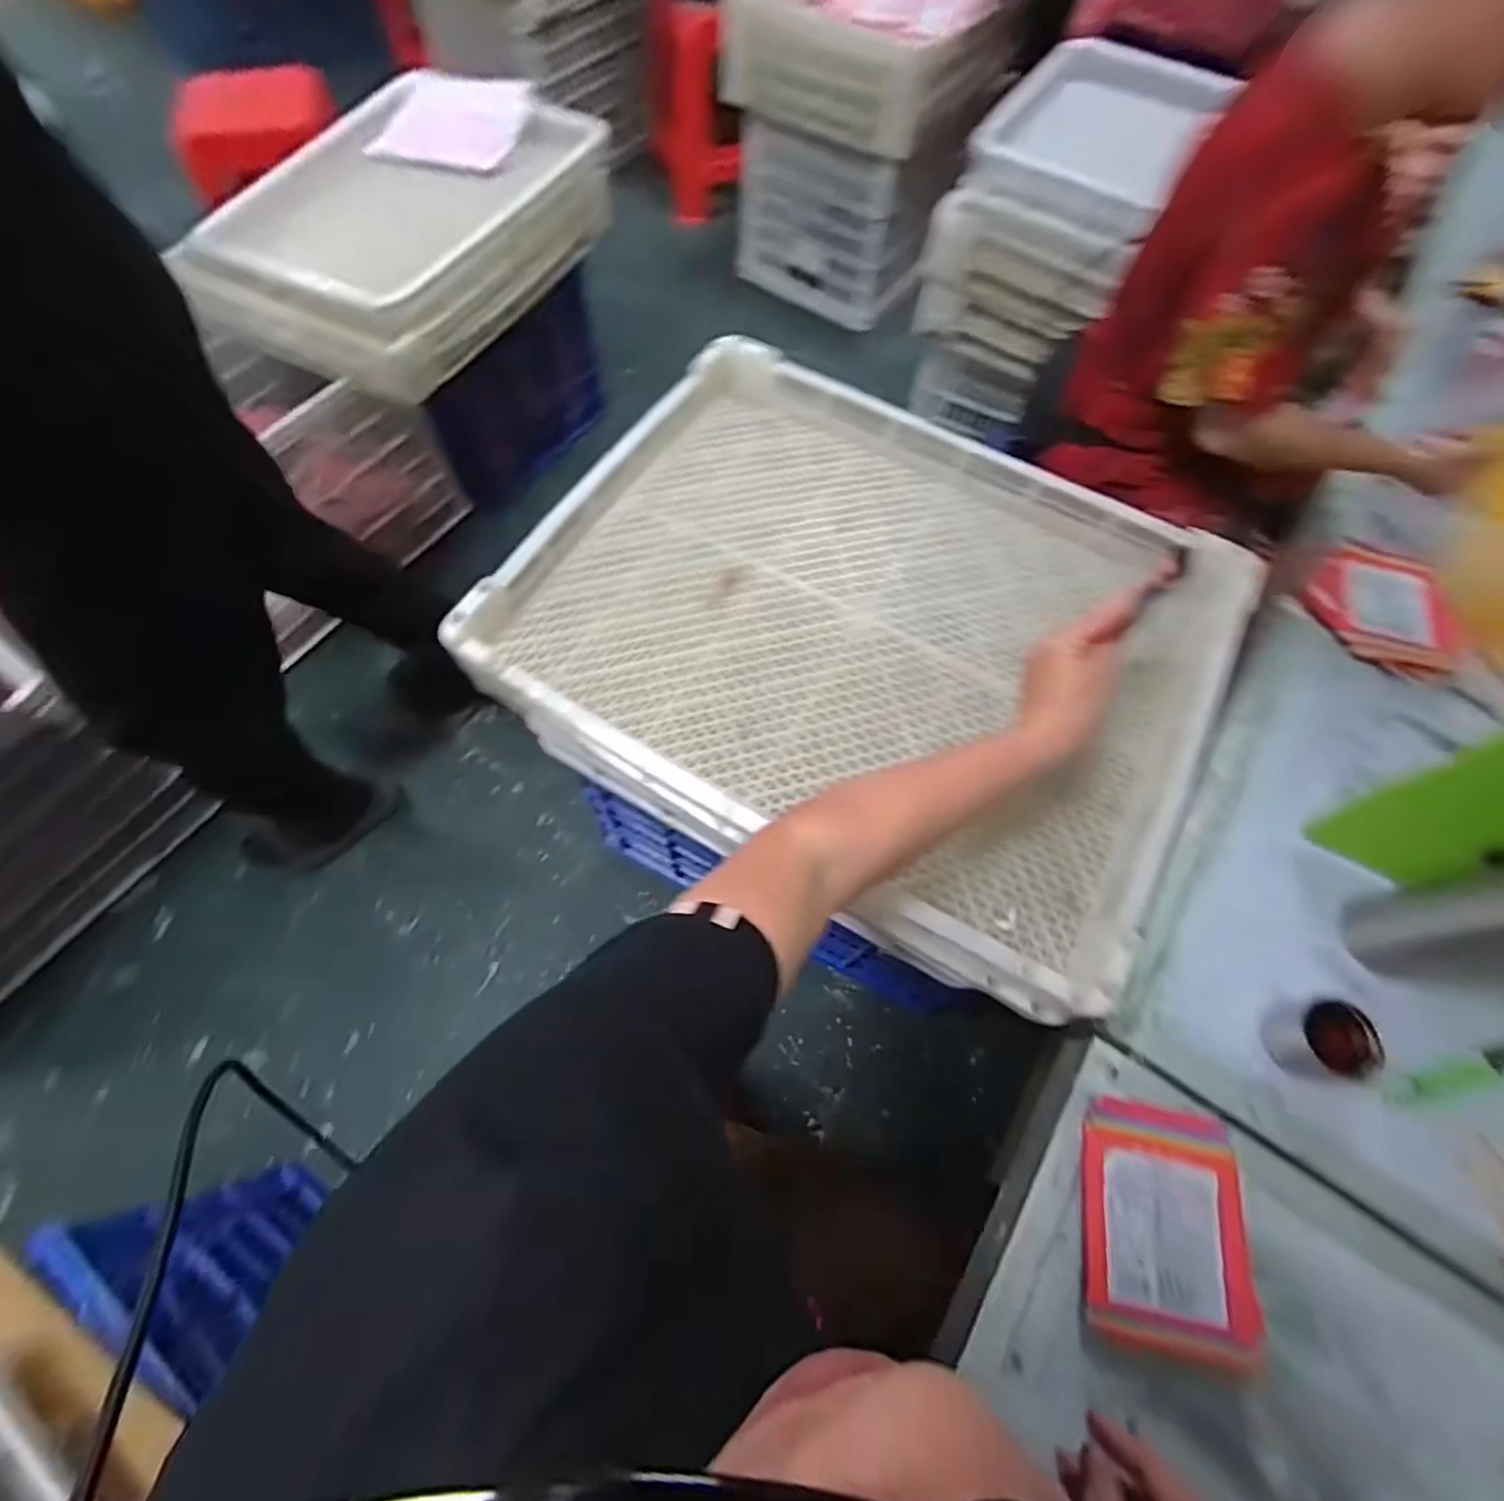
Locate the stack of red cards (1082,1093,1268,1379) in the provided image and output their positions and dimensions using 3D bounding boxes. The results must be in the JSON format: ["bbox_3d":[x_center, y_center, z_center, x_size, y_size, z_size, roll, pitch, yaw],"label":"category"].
[{"bbox_3d":[0.305,0.347,0.473,0.114,0.011,0.152,9,65,3],"label":"stack of red cards"}]

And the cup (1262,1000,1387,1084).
[{"bbox_3d":[0.466,0.238,0.529,0.050,0.055,0.058,2,65,-1],"label":"cup"}]

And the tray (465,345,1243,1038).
[{"bbox_3d":[0.110,-0.136,0.652,0.652,0.058,0.529,28,67,11],"label":"tray"}]

